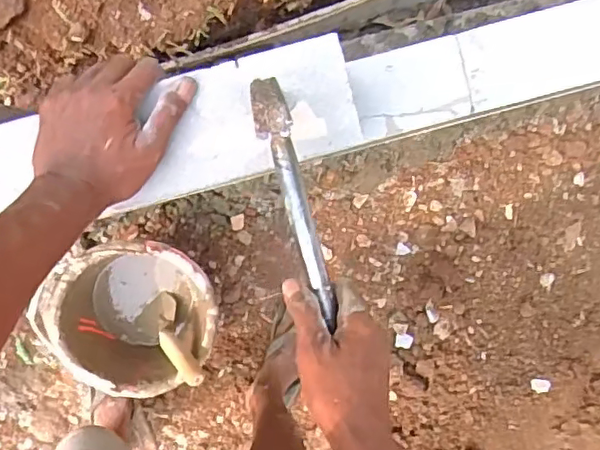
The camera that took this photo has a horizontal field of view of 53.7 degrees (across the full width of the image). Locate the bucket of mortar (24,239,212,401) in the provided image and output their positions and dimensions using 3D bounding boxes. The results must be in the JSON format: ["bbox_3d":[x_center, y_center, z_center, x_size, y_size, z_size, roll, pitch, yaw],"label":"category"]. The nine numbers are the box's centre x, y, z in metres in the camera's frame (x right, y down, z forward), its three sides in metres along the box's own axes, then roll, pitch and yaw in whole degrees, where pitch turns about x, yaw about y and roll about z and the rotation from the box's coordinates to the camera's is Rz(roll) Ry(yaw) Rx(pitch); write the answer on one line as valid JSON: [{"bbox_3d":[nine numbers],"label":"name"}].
[{"bbox_3d":[-0.307,0.162,1.143,0.293,0.198,0.283,8,97,-3],"label":"bucket of mortar"}]

